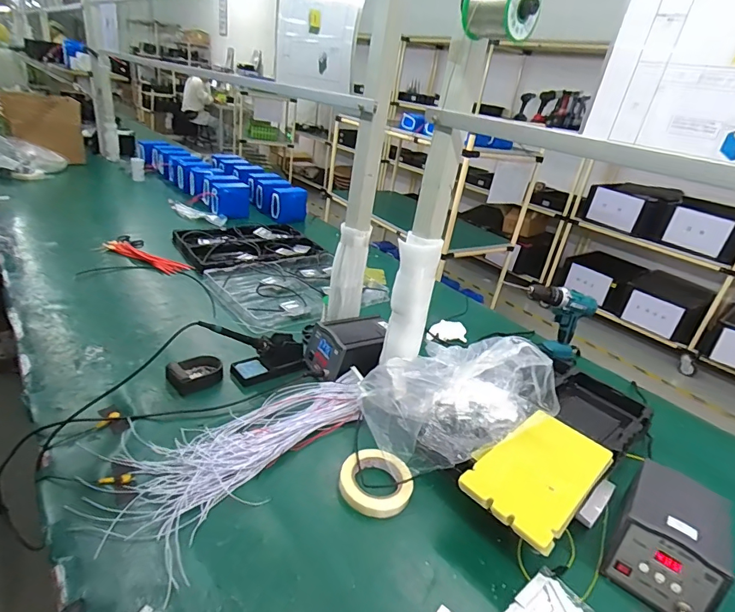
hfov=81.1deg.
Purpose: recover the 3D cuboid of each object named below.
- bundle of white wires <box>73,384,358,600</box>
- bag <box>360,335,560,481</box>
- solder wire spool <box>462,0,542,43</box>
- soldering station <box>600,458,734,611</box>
[{"bbox_3d":[-0.201,0.231,0.725,0.210,0.030,0.456,24,31,28],"label":"bundle of white wires"},{"bbox_3d":[0.158,0.153,0.758,0.290,0.196,0.212,-8,31,-30],"label":"bag"},{"bbox_3d":[0.177,-0.388,0.565,0.072,0.063,0.092,-14,34,-37],"label":"solder wire spool"},{"bbox_3d":[0.449,0.343,0.638,0.138,0.097,0.193,29,33,35],"label":"soldering station"}]

